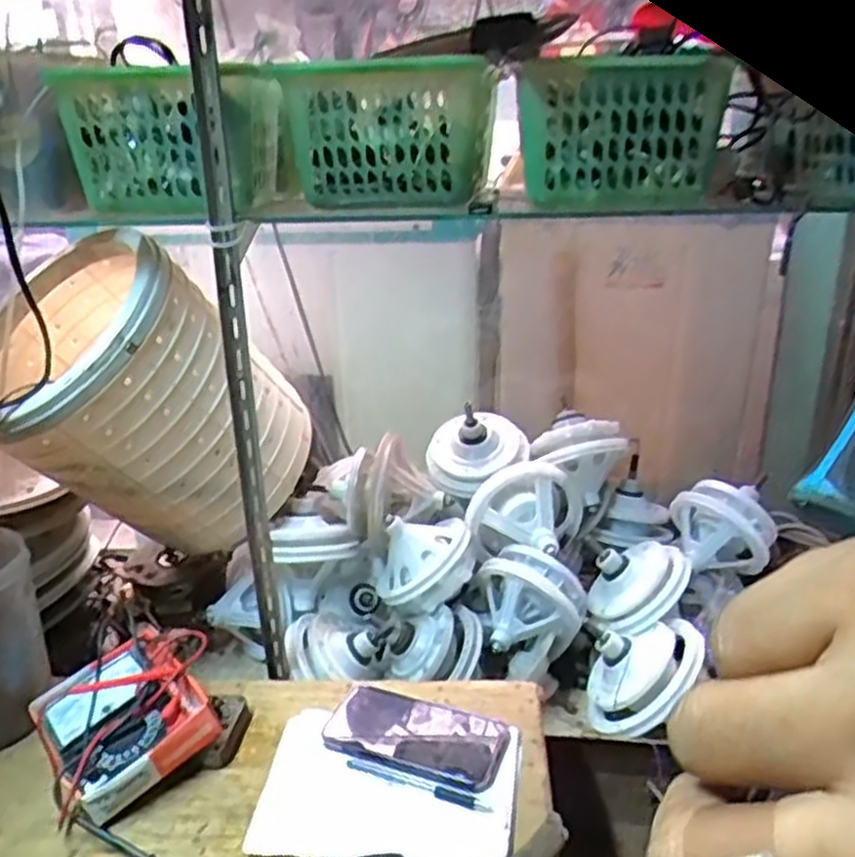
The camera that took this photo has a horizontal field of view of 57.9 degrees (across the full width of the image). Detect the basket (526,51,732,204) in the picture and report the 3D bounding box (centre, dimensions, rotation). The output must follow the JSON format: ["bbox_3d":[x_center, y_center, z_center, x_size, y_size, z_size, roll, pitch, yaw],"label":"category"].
[{"bbox_3d":[0.164,-0.252,0.669,0.170,0.116,0.090,6,23,18],"label":"basket"}]

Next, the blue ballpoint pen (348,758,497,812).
[{"bbox_3d":[-0.009,0.311,0.671,0.136,0.013,0.011,9,24,24],"label":"blue ballpoint pen"}]

